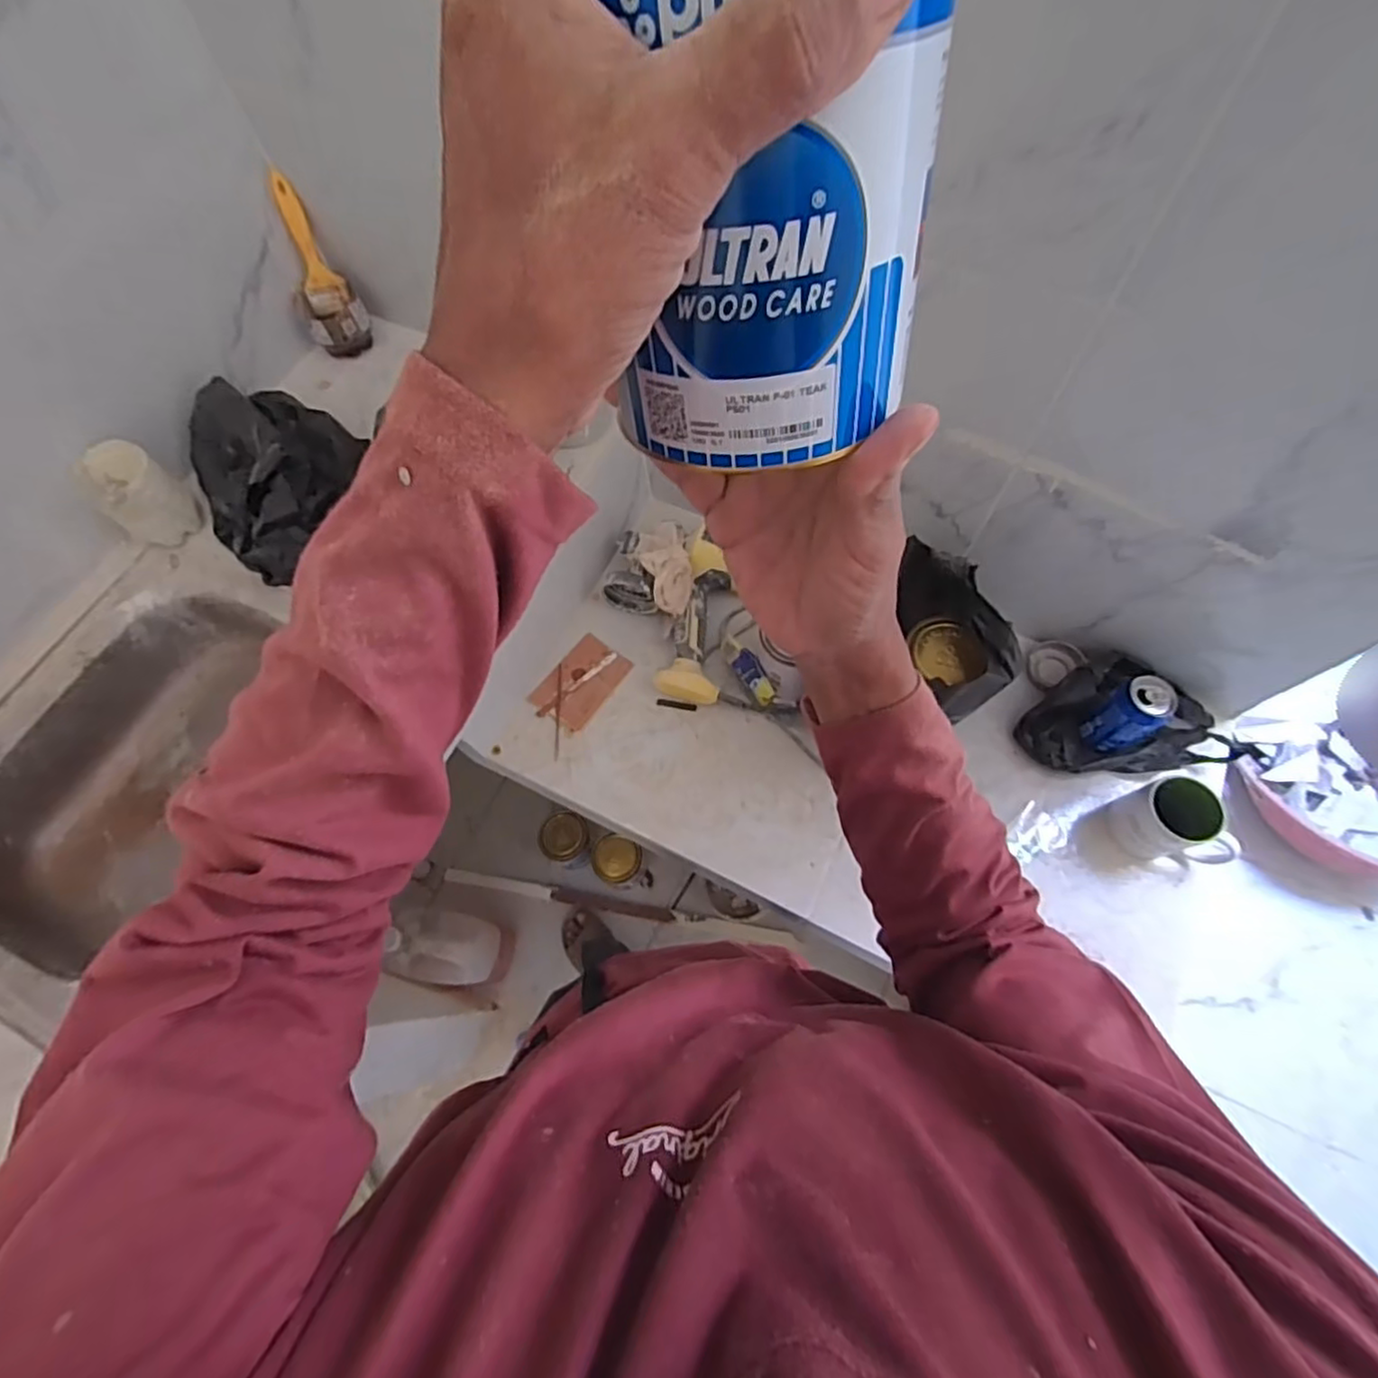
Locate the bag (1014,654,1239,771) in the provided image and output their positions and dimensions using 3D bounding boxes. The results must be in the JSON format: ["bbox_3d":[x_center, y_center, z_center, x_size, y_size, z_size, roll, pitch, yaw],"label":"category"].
[{"bbox_3d":[0.570,0.028,0.851,0.258,0.088,0.147,-1,65,3],"label":"bag"}]

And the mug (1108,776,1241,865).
[{"bbox_3d":[0.576,0.167,0.787,0.086,0.107,0.106,-17,65,-5],"label":"mug"}]

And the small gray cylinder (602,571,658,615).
[{"bbox_3d":[-0.085,-0.140,0.958,0.078,0.087,0.024,13,66,9],"label":"small gray cylinder"}]

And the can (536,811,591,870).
[{"bbox_3d":[-0.276,0.334,1.451,0.112,0.106,0.108,-4,65,1],"label":"can"}]

